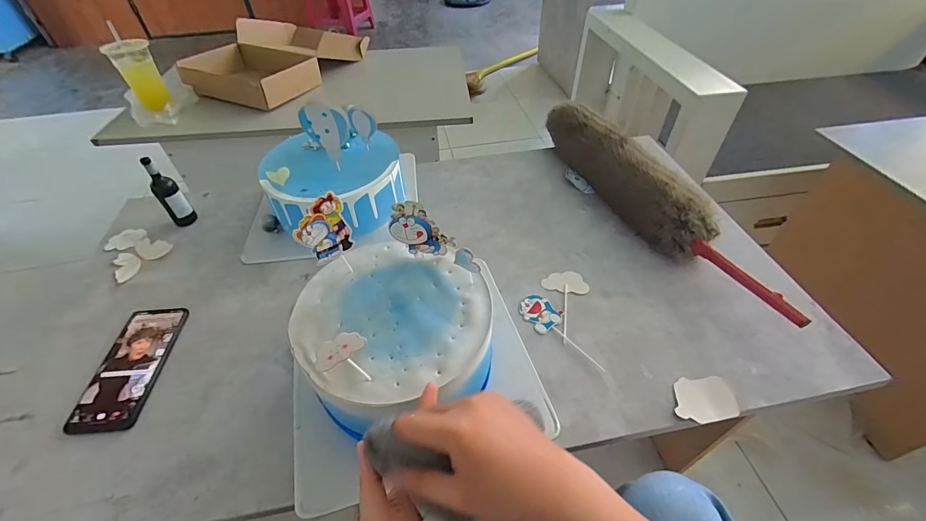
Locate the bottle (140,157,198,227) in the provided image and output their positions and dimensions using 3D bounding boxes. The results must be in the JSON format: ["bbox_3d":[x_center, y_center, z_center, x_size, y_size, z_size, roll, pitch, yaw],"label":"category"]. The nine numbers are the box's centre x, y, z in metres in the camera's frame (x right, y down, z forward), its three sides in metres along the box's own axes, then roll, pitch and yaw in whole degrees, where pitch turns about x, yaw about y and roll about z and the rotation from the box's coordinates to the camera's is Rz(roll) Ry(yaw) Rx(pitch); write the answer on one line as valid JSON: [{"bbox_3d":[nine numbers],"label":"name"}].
[{"bbox_3d":[-0.460,-0.104,0.620,0.031,0.109,0.034,33,56,28],"label":"bottle"}]

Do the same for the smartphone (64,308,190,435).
[{"bbox_3d":[-0.395,0.124,0.474,0.076,0.010,0.156,-4,47,-2],"label":"smartphone"}]

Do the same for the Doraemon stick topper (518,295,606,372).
[{"bbox_3d":[0.119,0.087,0.494,0.043,0.004,0.128,-26,51,-21],"label":"Doraemon stick topper"}]

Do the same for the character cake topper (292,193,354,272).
[{"bbox_3d":[-0.135,-0.019,0.397,0.050,0.091,0.005,-33,48,-25],"label":"character cake topper"}]

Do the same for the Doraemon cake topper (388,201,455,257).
[{"bbox_3d":[-0.043,-0.032,0.419,0.067,0.068,0.006,3,47,4],"label":"Doraemon cake topper"}]

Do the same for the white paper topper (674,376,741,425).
[{"bbox_3d":[0.264,0.152,0.433,0.067,0.005,0.048,0,52,-2],"label":"white paper topper"}]

